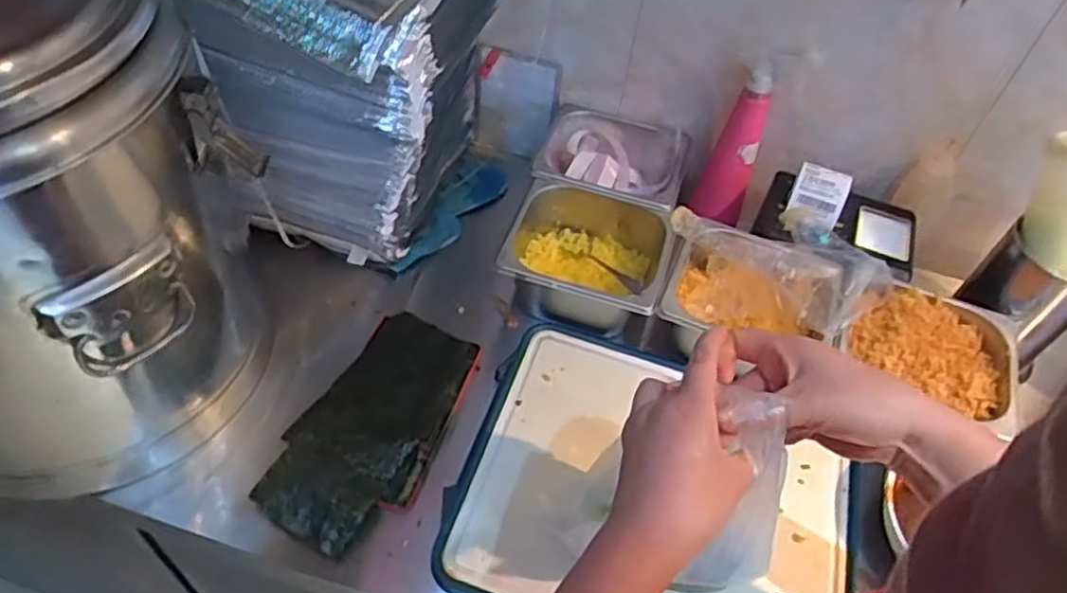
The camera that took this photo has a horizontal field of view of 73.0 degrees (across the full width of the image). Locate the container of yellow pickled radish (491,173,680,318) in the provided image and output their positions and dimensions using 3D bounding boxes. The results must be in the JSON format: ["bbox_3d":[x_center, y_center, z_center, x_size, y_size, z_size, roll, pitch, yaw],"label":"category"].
[{"bbox_3d":[0.061,-0.040,0.813,0.175,0.085,0.159,16,49,7],"label":"container of yellow pickled radish"}]

